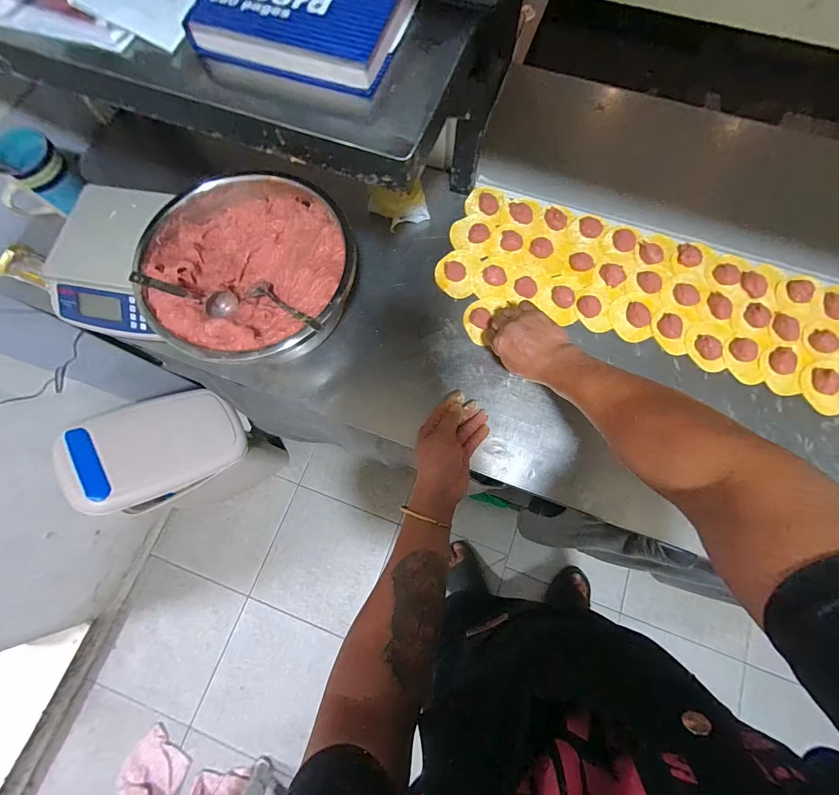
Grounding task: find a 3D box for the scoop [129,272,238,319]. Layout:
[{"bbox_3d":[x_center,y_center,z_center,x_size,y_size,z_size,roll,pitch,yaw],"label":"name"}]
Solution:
[{"bbox_3d":[-0.280,-0.124,0.442,0.032,0.124,0.039,-39,76,13],"label":"scoop"}]

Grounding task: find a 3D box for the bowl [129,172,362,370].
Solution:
[{"bbox_3d":[-0.235,-0.179,0.517,0.284,0.105,0.278,0,75,1],"label":"bowl"}]

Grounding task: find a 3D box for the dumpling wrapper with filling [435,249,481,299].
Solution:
[{"bbox_3d":[0.063,-0.216,0.613,0.068,0.017,0.091,11,75,4],"label":"dumpling wrapper with filling"}]

